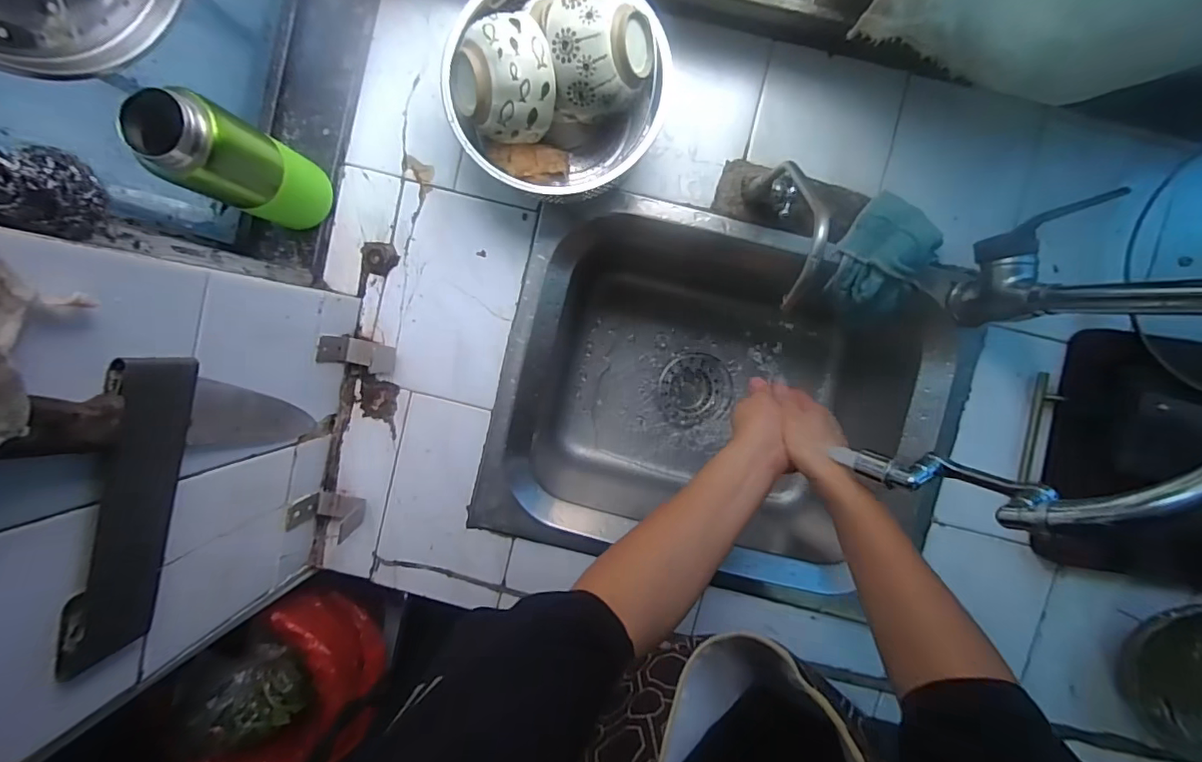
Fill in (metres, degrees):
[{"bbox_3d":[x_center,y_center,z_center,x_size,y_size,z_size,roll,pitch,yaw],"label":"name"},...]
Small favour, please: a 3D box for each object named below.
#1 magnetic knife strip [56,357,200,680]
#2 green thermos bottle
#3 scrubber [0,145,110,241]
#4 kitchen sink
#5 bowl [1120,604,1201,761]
[{"bbox_3d":[-0.303,0.083,0.344,0.013,0.055,0.199,12,95,0],"label":"magnetic knife strip"},{"bbox_3d":[-0.325,-0.195,0.494,0.064,0.194,0.075,24,95,-1],"label":"green thermos bottle"},{"bbox_3d":[-0.281,-0.095,0.258,0.030,0.063,0.041,17,95,0],"label":"scrubber"},{"bbox_3d":[0.136,0.008,0.714,0.476,0.262,0.425,15,95,0],"label":"kitchen sink"},{"bbox_3d":[0.656,0.328,0.572,0.175,0.032,0.157,27,95,-1],"label":"bowl"}]

